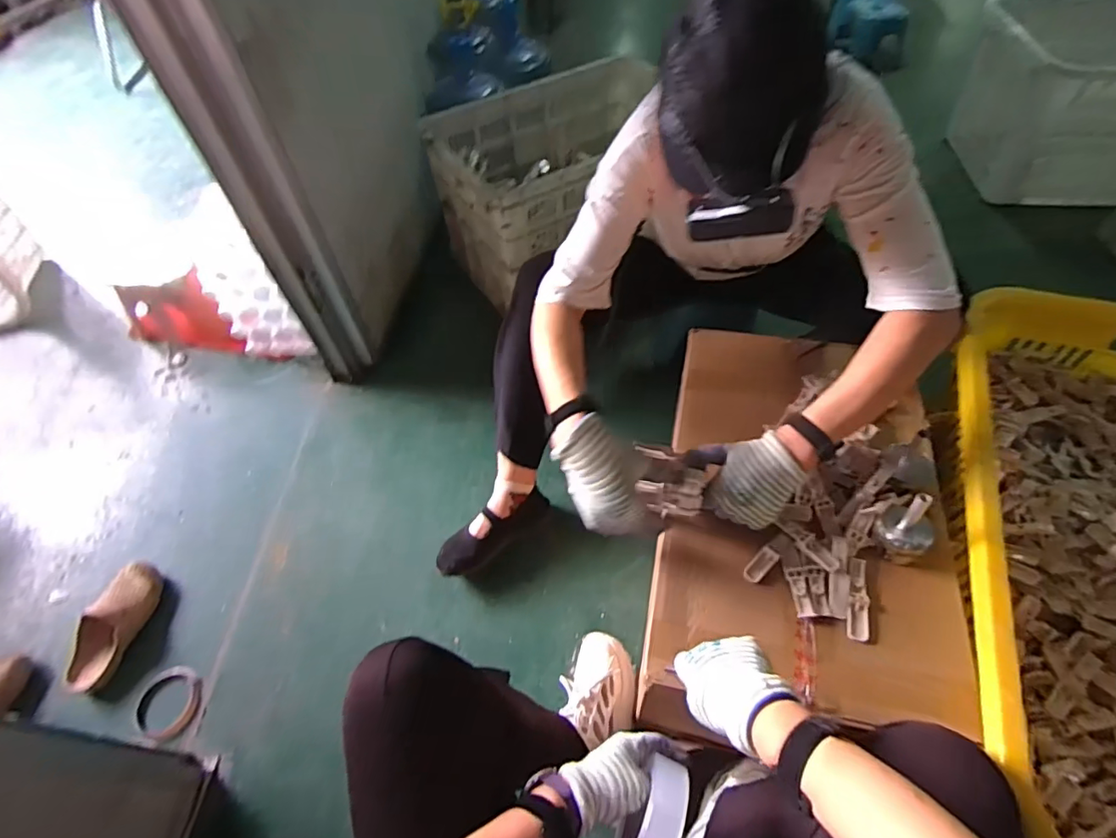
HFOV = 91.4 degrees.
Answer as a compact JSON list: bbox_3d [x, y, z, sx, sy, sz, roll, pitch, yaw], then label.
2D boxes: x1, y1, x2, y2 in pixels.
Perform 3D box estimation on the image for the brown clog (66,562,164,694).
[{"bbox_3d":[-0.867,0.397,1.063,0.076,0.103,0.239,1,53,6],"label":"brown clog"}]

